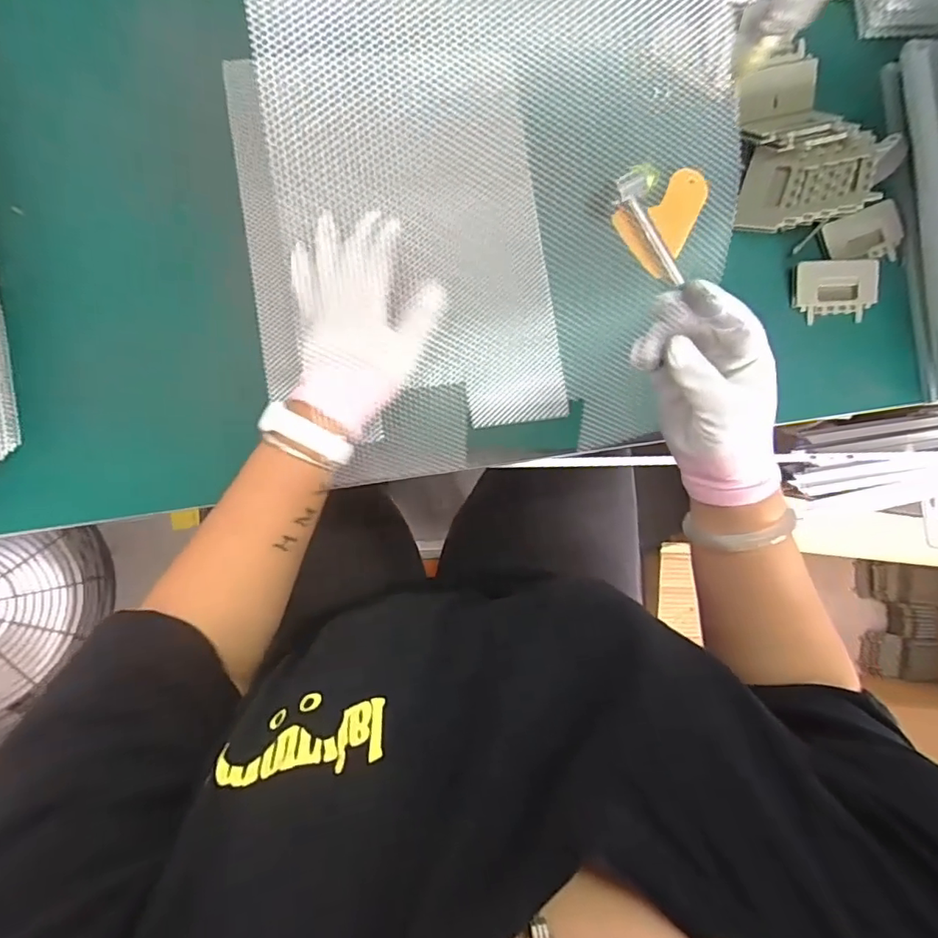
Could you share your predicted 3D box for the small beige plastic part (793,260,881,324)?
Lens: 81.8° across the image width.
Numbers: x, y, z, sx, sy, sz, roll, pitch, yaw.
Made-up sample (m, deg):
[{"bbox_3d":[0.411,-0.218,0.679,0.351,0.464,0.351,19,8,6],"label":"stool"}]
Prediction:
[{"bbox_3d":[0.348,-0.169,0.513,0.085,0.016,0.056,-7,112,-9],"label":"small beige plastic part"}]

